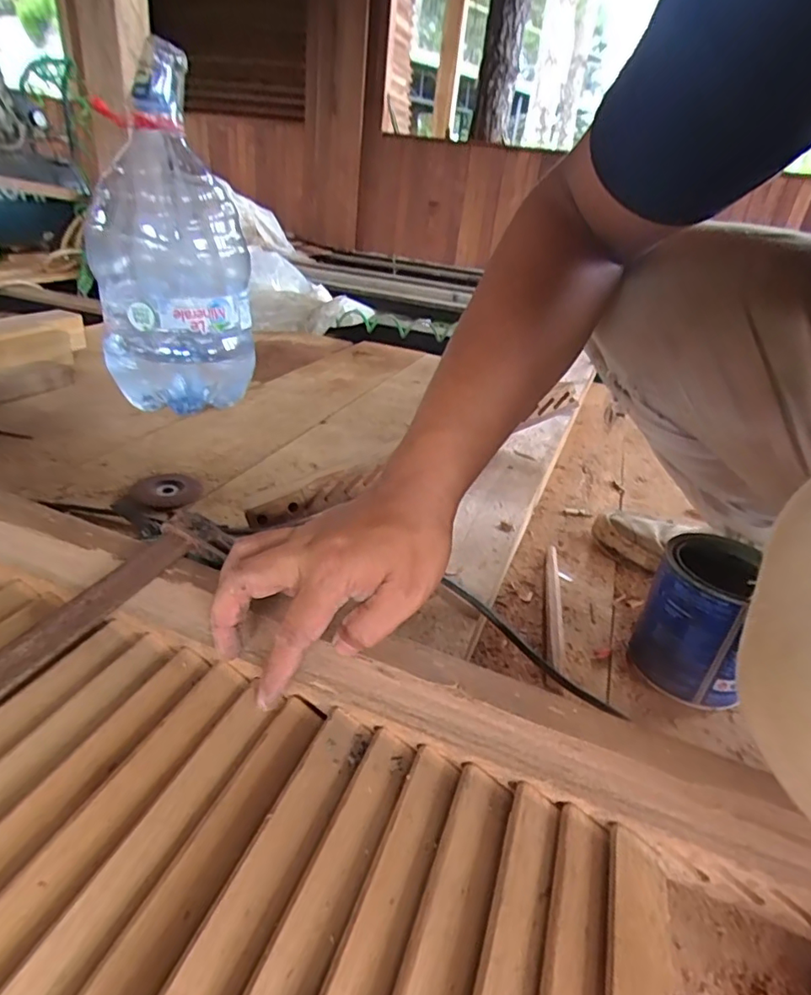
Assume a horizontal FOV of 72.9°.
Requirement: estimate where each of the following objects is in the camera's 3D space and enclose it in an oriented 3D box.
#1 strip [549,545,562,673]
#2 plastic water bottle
[{"bbox_3d":[0.167,0.116,0.615,0.013,0.012,0.220,12,29,9],"label":"strip"},{"bbox_3d":[-0.380,-0.400,0.895,0.230,0.505,0.212,-7,32,-24],"label":"plastic water bottle"}]

